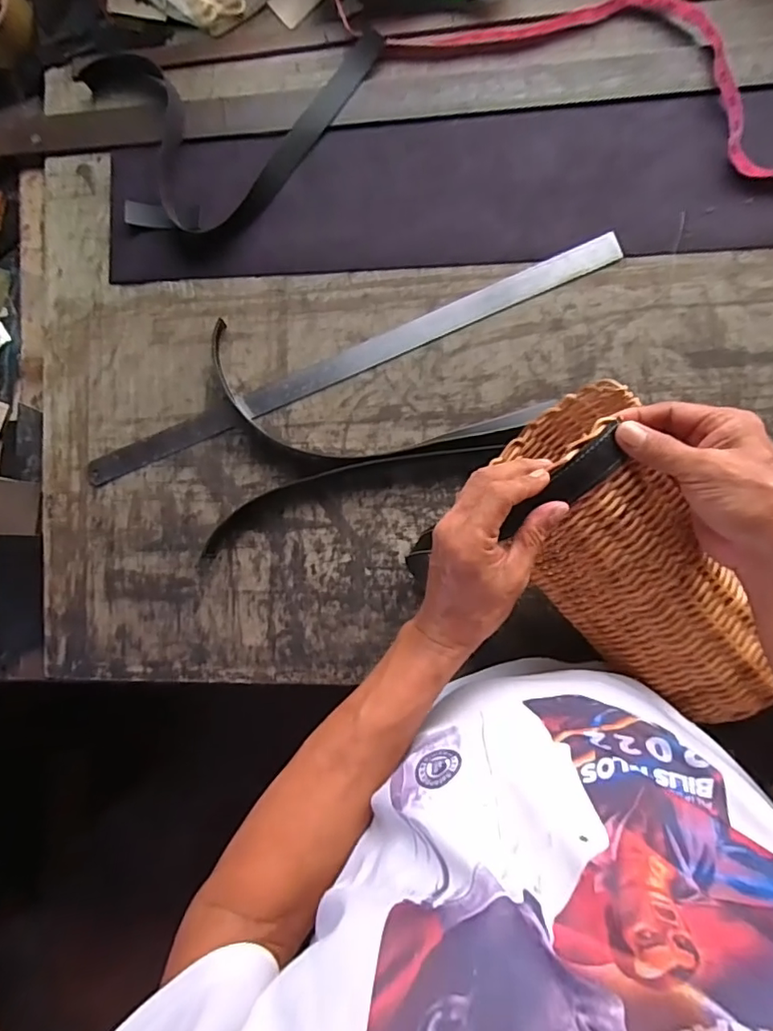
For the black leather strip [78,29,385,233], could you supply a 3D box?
[{"bbox_3d":[-0.195,-0.422,0.594,0.346,0.039,0.215,5,88,8],"label":"black leather strip"}]

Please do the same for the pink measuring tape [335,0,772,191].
[{"bbox_3d":[0.443,-0.394,0.525,1.025,0.020,0.167,16,90,8],"label":"pink measuring tape"}]

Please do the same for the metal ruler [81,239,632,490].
[{"bbox_3d":[-0.050,-0.159,0.591,0.616,0.008,0.032,-22,85,6],"label":"metal ruler"}]

